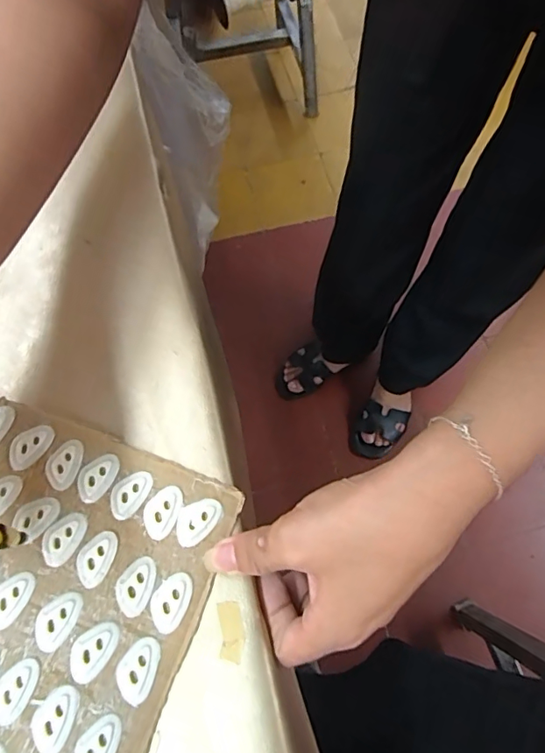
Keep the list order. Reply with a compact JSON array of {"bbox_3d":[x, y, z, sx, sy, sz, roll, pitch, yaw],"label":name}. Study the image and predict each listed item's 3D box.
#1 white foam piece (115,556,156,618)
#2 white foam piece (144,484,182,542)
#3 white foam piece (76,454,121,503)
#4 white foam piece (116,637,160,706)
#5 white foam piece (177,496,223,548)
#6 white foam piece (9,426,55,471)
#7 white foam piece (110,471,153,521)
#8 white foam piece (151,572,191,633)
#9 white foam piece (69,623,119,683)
[{"bbox_3d":[-0.066,0.100,0.239,0.017,0.004,0.026,17,69,7],"label":"white foam piece"},{"bbox_3d":[-0.056,0.069,0.253,0.017,0.004,0.026,17,69,7],"label":"white foam piece"},{"bbox_3d":[-0.091,0.052,0.259,0.017,0.004,0.026,29,71,11],"label":"white foam piece"},{"bbox_3d":[-0.062,0.133,0.227,0.017,0.004,0.026,17,69,7],"label":"white foam piece"},{"bbox_3d":[-0.038,0.073,0.252,0.018,0.004,0.026,42,74,15],"label":"white foam piece"},{"bbox_3d":[-0.129,0.037,0.264,0.017,0.004,0.026,31,71,12],"label":"white foam piece"},{"bbox_3d":[-0.073,0.060,0.256,0.017,0.004,0.026,34,72,13],"label":"white foam piece"},{"bbox_3d":[-0.049,0.107,0.238,0.017,0.004,0.026,18,69,7],"label":"white foam piece"},{"bbox_3d":[-0.083,0.126,0.228,0.017,0.004,0.026,31,72,12],"label":"white foam piece"}]

